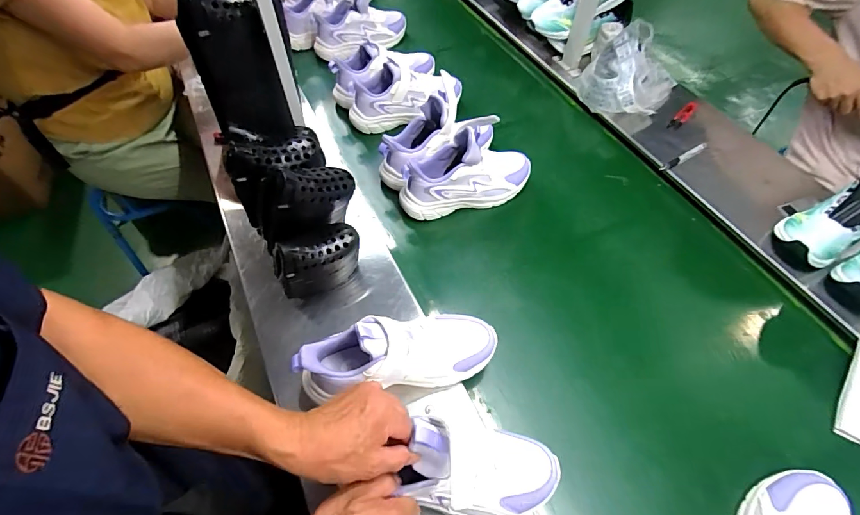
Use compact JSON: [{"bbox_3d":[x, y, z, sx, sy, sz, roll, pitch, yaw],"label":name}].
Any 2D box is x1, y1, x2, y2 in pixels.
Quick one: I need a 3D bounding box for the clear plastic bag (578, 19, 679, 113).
[{"bbox_3d":[0.443,-0.419,0.913,0.197,0.101,0.209,25,61,16],"label":"clear plastic bag"}]

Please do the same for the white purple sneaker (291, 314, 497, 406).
[{"bbox_3d":[-0.037,0.118,0.532,0.252,0.102,0.082,-3,56,-17],"label":"white purple sneaker"}]

